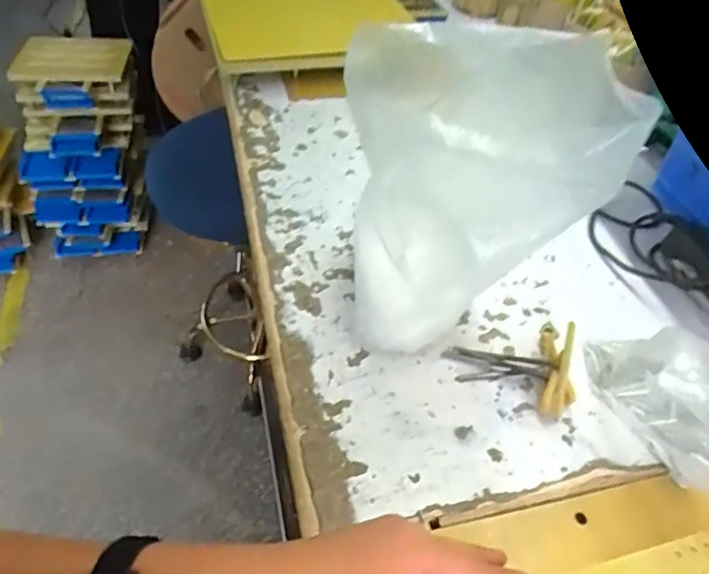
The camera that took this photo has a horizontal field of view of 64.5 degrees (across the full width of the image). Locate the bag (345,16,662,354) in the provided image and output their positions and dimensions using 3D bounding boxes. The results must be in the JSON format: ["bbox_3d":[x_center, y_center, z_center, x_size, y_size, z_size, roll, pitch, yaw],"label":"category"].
[{"bbox_3d":[0.079,-0.062,0.428,0.158,0.241,0.115,-2,47,-7],"label":"bag"}]

